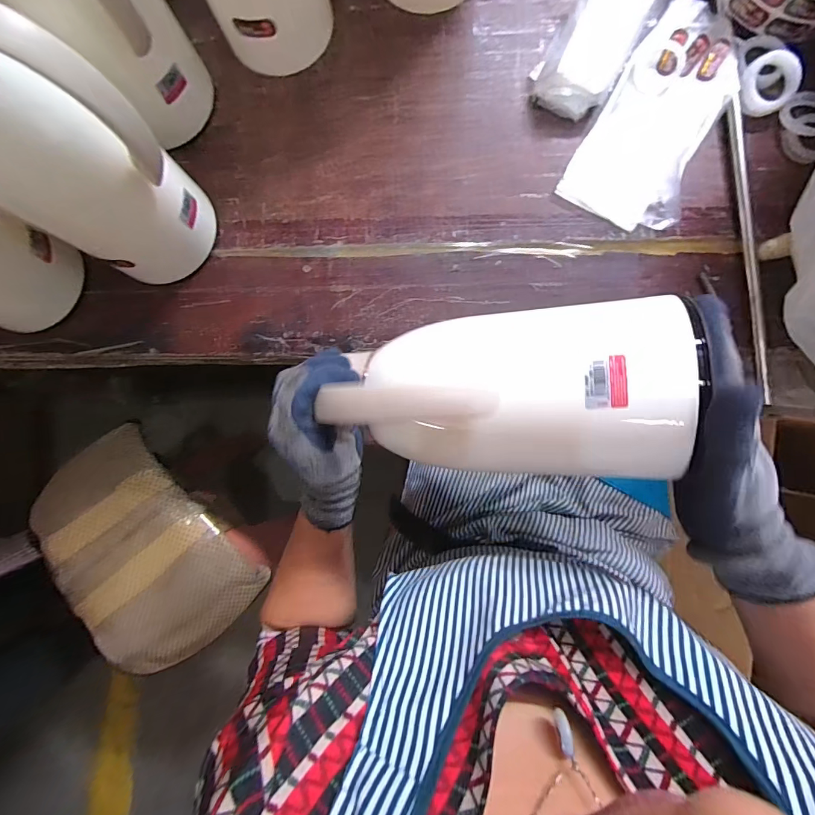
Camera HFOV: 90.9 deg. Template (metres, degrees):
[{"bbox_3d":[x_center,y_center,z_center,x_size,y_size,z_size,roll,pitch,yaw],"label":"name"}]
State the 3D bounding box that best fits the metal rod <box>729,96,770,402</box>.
[{"bbox_3d":[0.399,-0.185,0.467,0.013,0.012,0.356,-5,88,2],"label":"metal rod"}]

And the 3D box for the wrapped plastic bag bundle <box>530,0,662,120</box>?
[{"bbox_3d":[0.256,-0.495,0.464,0.091,0.042,0.321,30,89,2],"label":"wrapped plastic bag bundle"}]

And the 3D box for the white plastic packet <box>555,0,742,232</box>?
[{"bbox_3d":[0.298,-0.344,0.472,0.126,0.017,0.263,29,89,2],"label":"white plastic packet"}]

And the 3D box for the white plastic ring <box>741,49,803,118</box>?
[{"bbox_3d":[0.418,-0.374,0.461,0.059,0.016,0.059,0,88,2],"label":"white plastic ring"}]

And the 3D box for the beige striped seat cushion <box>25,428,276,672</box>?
[{"bbox_3d":[-0.450,0.249,0.690,0.254,0.106,0.370,-36,88,1],"label":"beige striped seat cushion"}]

